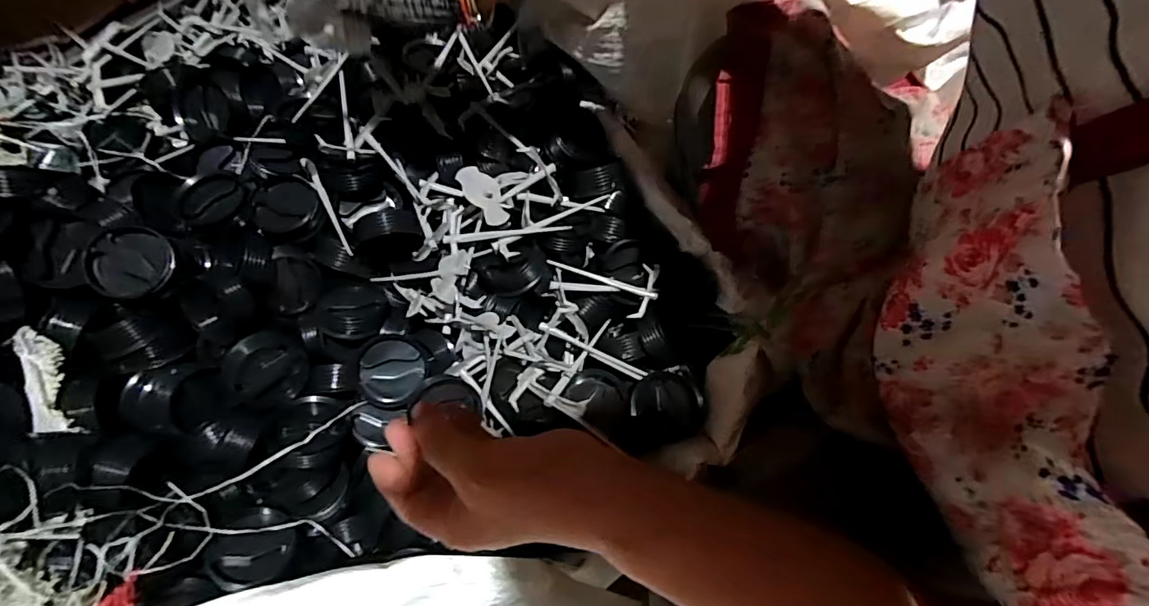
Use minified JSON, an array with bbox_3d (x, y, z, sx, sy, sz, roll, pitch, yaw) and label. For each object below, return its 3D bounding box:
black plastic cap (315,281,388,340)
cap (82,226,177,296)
[{"bbox_3d":[-0.228,0.004,0.514,0.067,0.022,0.067,8,49,-10],"label":"black plastic cap"},{"bbox_3d":[-0.403,-0.038,0.456,0.061,0.021,0.070,-4,67,-37],"label":"cap"}]

